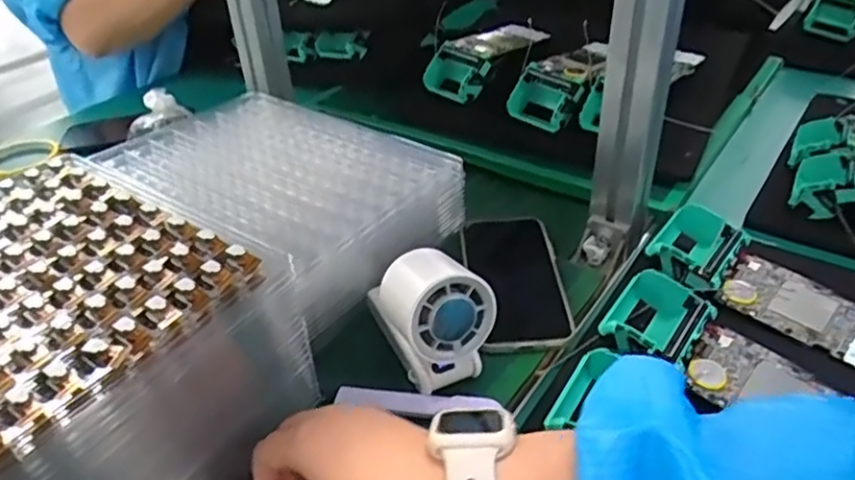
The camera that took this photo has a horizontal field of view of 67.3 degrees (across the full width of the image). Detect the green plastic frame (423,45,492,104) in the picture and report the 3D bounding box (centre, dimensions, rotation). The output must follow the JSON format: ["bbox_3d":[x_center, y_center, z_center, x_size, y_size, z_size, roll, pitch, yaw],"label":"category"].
[{"bbox_3d":[0.033,-0.197,0.762,0.035,0.050,0.079,-22,39,-32],"label":"green plastic frame"}]

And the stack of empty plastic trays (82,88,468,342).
[{"bbox_3d":[-0.137,-0.051,0.601,0.288,0.066,0.198,23,38,30],"label":"stack of empty plastic trays"}]

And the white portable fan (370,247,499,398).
[{"bbox_3d":[0.001,0.051,0.435,0.063,0.083,0.070,-12,35,-20],"label":"white portable fan"}]

